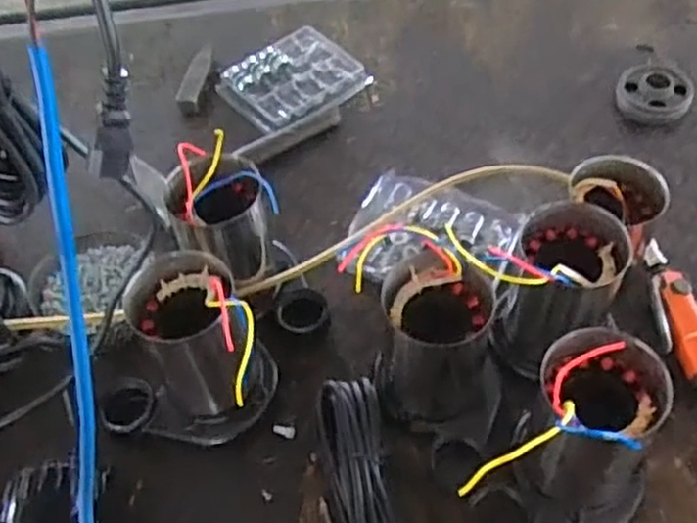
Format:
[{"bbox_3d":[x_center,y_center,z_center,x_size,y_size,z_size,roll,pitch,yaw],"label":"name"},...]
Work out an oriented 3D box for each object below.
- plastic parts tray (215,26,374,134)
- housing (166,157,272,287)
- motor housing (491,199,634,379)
[{"bbox_3d":[-0.074,-0.249,1.005,0.173,0.020,0.153,-38,60,-22],"label":"plastic parts tray"},{"bbox_3d":[-0.123,-0.039,0.710,0.091,0.113,0.085,-13,54,-4],"label":"housing"},{"bbox_3d":[0.192,0.033,0.684,0.103,0.168,0.096,-10,53,-2],"label":"motor housing"}]

